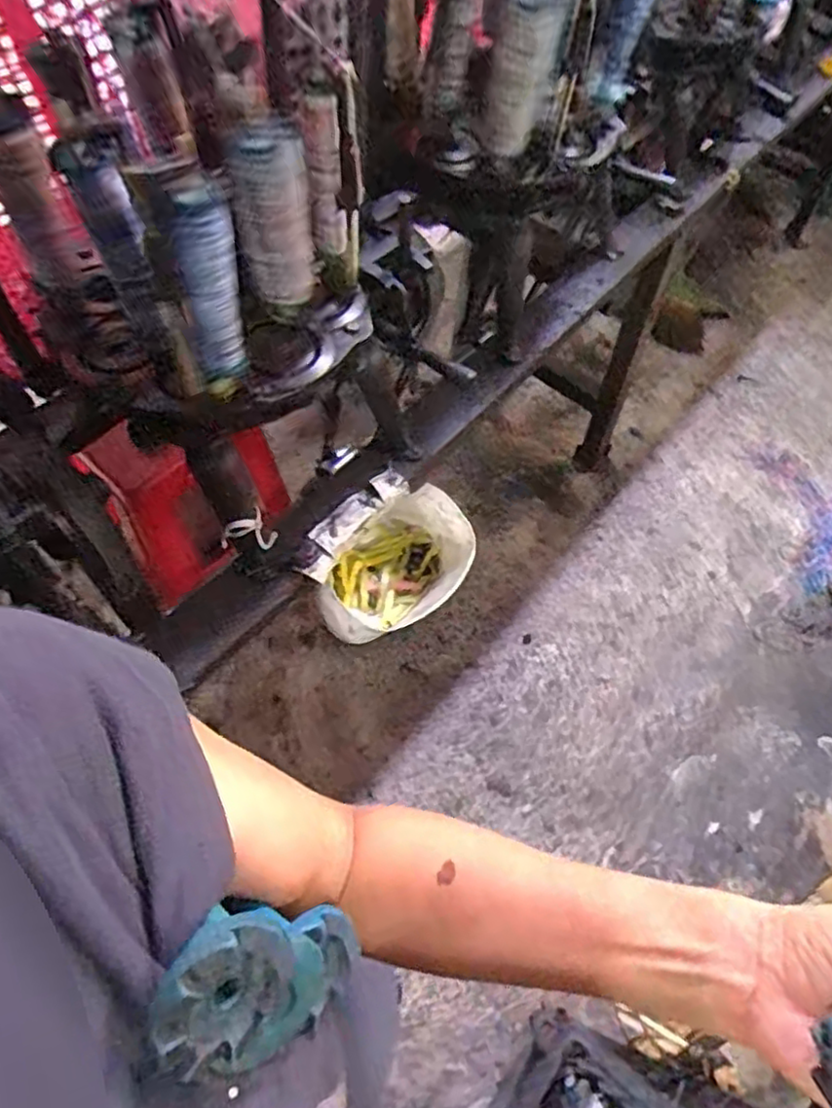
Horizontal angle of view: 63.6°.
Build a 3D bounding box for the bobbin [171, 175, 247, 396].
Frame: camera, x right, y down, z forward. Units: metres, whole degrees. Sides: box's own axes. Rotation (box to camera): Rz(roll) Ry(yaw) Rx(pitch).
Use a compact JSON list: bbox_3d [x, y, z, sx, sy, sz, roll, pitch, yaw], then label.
[{"bbox_3d":[-0.165,-0.208,0.545,0.048,0.191,0.039,-7,62,-7],"label":"bobbin"}]

